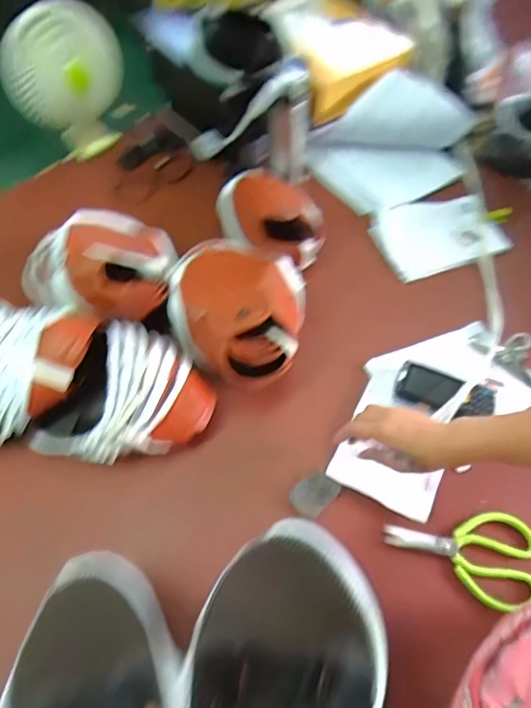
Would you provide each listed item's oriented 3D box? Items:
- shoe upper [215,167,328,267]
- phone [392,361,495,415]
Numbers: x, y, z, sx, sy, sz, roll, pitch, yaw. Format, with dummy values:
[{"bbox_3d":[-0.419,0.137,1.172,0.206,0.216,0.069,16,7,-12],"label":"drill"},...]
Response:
[{"bbox_3d":[0.017,-0.259,0.868,0.217,0.068,0.147,28,63,16],"label":"shoe upper"},{"bbox_3d":[0.277,0.056,0.701,0.146,0.015,0.067,19,61,12],"label":"phone"}]

